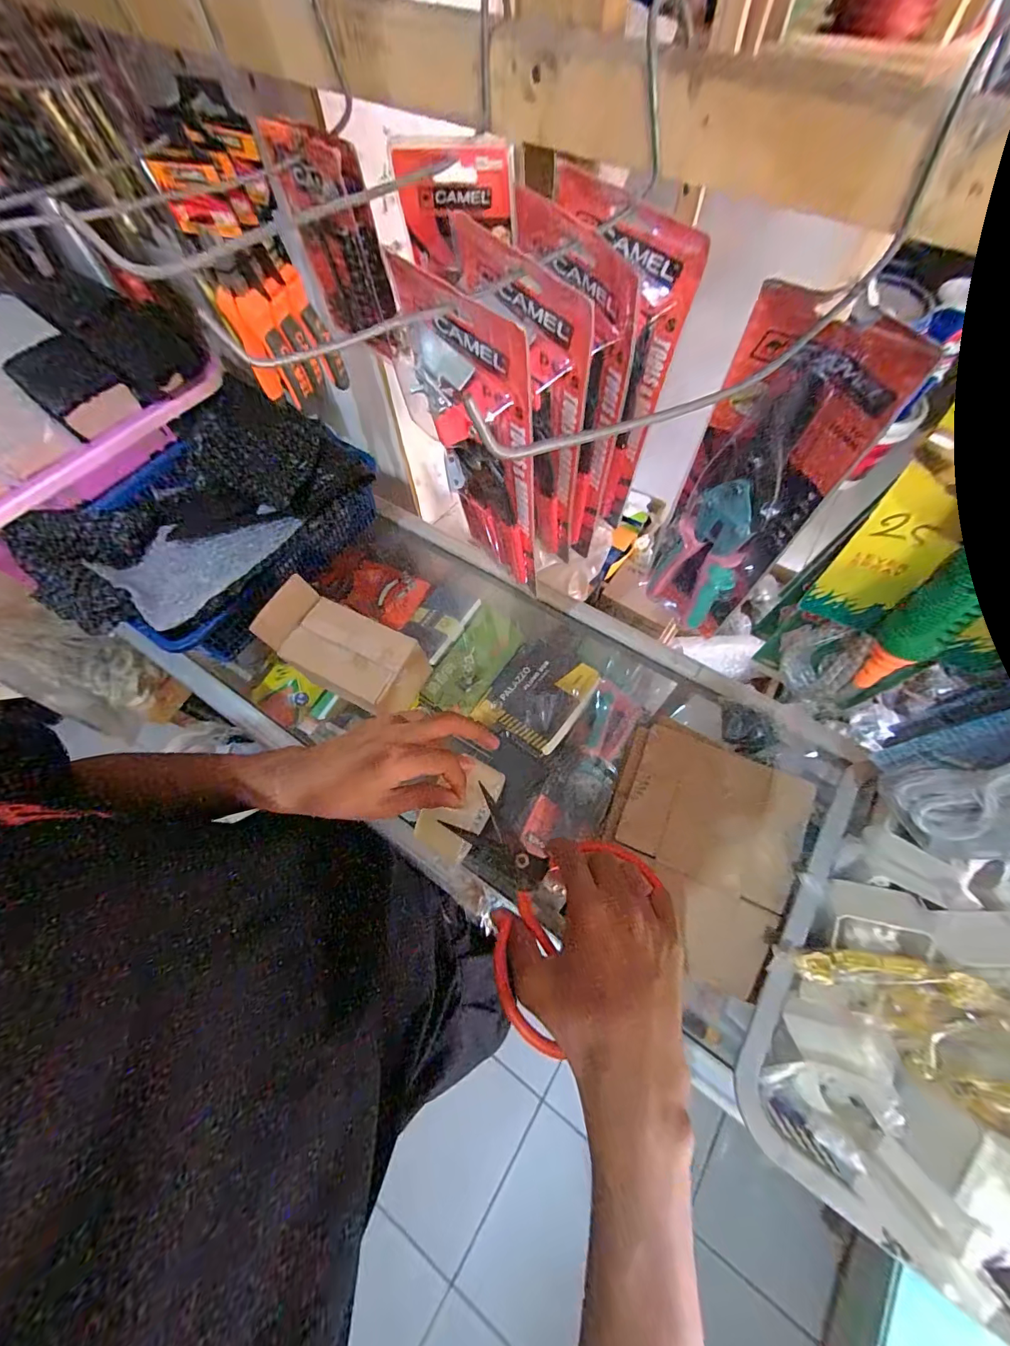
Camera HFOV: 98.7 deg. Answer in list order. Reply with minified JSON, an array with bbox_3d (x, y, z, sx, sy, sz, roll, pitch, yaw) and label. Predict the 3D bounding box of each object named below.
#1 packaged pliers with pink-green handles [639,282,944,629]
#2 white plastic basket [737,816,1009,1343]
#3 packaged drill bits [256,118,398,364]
[{"bbox_3d":[0.176,-0.121,0.334,0.024,0.263,0.090,-37,69,-14],"label":"packaged pliers with pink-green handles"},{"bbox_3d":[0.317,0.259,0.314,0.217,0.086,0.260,22,68,12],"label":"white plastic basket"},{"bbox_3d":[-0.130,-0.328,0.344,0.113,0.130,0.013,38,74,21],"label":"packaged drill bits"}]

